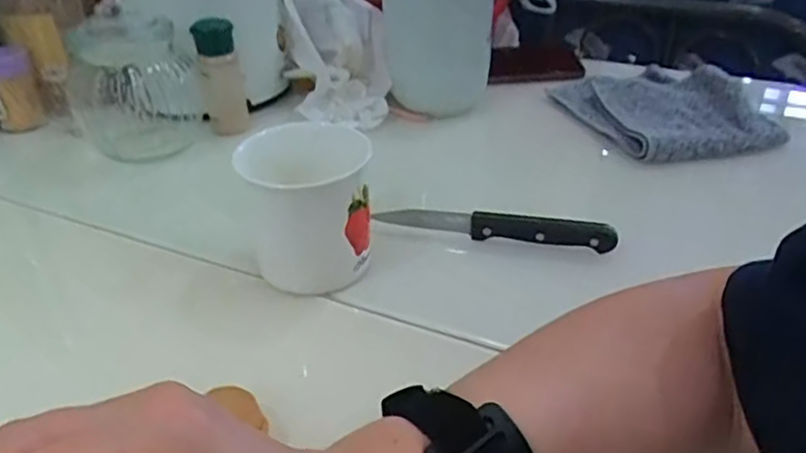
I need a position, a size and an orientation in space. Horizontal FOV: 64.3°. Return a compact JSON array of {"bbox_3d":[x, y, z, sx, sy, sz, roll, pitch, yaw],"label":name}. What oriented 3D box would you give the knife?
[{"bbox_3d":[0.064,-0.002,0.450,0.162,0.025,0.012,9,34,11],"label":"knife"}]

